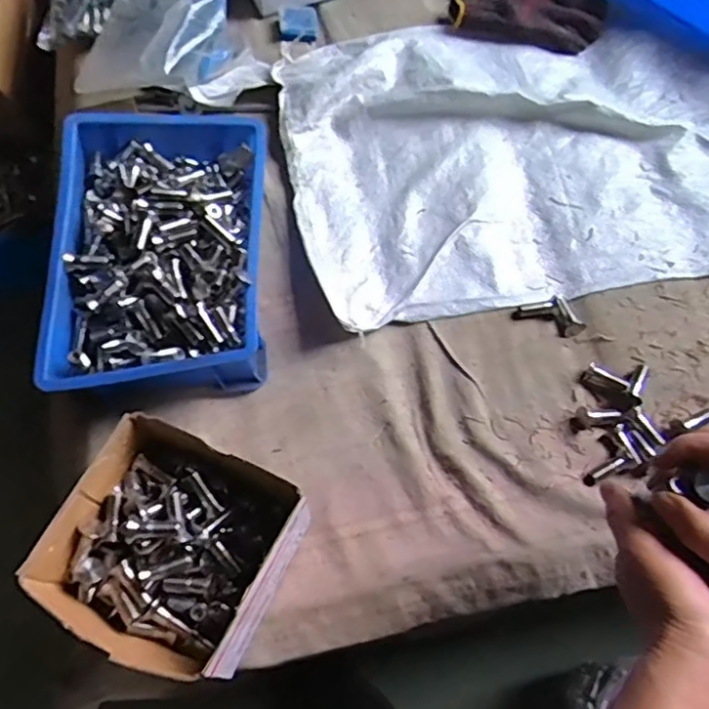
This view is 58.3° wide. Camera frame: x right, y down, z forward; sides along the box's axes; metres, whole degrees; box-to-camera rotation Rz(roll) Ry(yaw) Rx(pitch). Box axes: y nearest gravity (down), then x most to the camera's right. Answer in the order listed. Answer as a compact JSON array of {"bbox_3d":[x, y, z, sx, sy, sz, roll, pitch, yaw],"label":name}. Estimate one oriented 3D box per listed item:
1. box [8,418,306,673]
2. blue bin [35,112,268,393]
[{"bbox_3d":[-0.124,0.137,0.455,0.144,0.080,0.143,23,68,12],"label":"box"},{"bbox_3d":[-0.162,-0.087,0.549,0.165,0.087,0.241,-3,65,1],"label":"blue bin"}]

